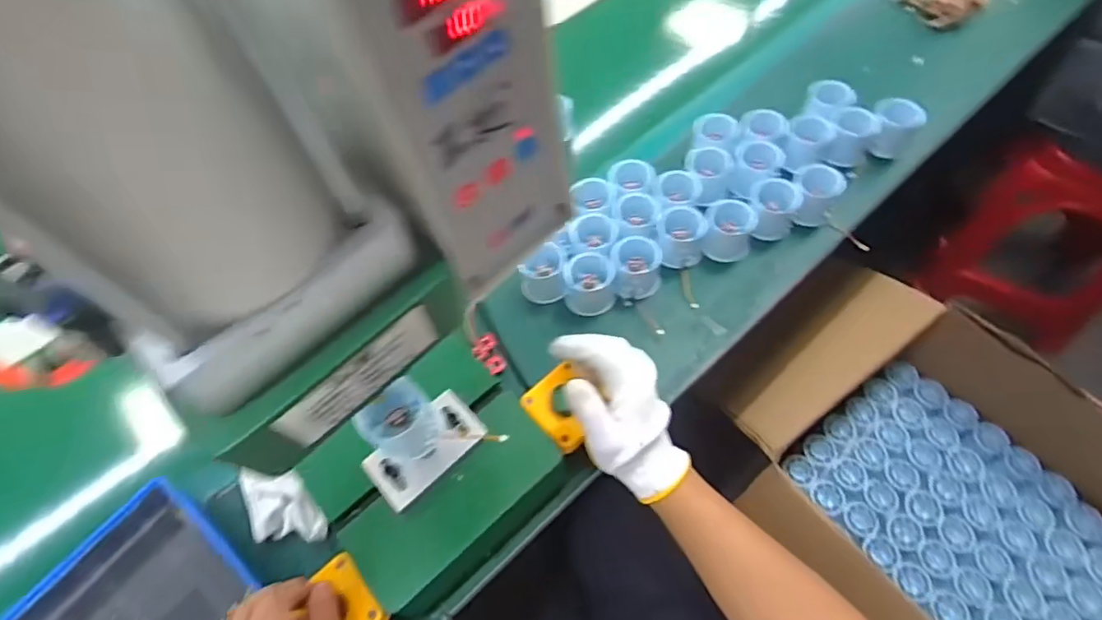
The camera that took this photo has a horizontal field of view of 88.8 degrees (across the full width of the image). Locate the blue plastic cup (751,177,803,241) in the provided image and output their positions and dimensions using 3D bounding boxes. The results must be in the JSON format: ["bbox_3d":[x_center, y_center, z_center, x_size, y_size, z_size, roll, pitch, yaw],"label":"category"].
[{"bbox_3d":[0.262,-0.118,0.668,0.053,0.053,0.060,3,59,8],"label":"blue plastic cup"}]

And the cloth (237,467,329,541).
[{"bbox_3d":[-0.268,0.191,0.553,0.057,0.016,0.112,-39,62,-17],"label":"cloth"}]

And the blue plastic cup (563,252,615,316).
[{"bbox_3d":[0.045,-0.030,0.635,0.055,0.054,0.049,5,59,9],"label":"blue plastic cup"}]

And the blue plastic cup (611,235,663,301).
[{"bbox_3d":[0.097,-0.046,0.639,0.056,0.051,0.056,5,59,9],"label":"blue plastic cup"}]

